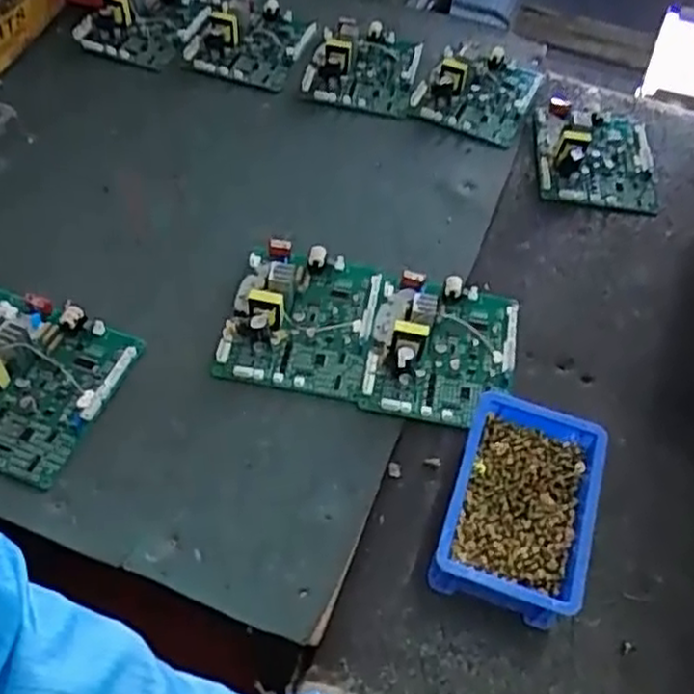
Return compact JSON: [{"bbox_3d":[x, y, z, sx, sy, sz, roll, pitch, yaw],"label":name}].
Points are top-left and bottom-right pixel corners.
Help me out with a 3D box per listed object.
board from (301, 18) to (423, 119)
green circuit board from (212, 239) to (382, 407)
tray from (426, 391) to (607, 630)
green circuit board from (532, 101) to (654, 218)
[{"bbox_3d":[0.019,-0.322,0.832,0.127,0.033,0.145,11,53,4],"label":"board"},{"bbox_3d":[-0.040,-0.033,0.651,0.123,0.031,0.143,9,52,2],"label":"green circuit board"},{"bbox_3d":[0.125,0.120,0.546,0.100,0.058,0.145,18,53,9],"label":"tray"},{"bbox_3d":[0.274,-0.217,0.813,0.133,0.026,0.156,9,52,2],"label":"green circuit board"}]

